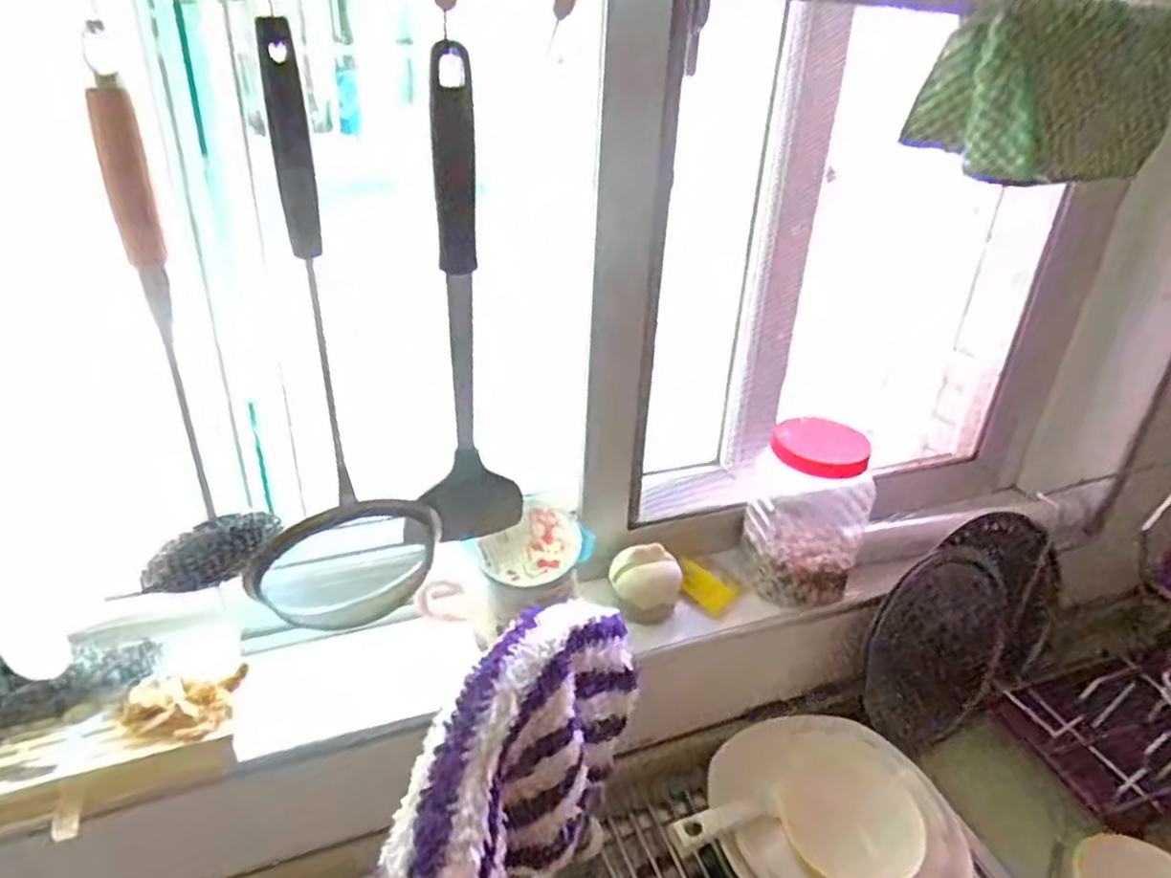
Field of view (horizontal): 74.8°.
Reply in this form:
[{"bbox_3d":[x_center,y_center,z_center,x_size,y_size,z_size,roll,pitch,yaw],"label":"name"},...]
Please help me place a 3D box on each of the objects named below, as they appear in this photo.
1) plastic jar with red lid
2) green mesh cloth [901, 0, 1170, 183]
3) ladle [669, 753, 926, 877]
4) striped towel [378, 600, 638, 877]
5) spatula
[{"bbox_3d":[0.210,0.072,0.731,0.109,0.159,0.086,13,31,17],"label":"plastic jar with red lid"},{"bbox_3d":[0.375,-0.274,0.601,0.235,0.120,0.109,-19,36,-34],"label":"green mesh cloth"},{"bbox_3d":[0.179,0.326,0.646,0.199,0.039,0.106,2,29,-3],"label":"ladle"},{"bbox_3d":[-0.024,0.164,0.411,0.052,0.130,0.203,18,32,24],"label":"striped towel"},{"bbox_3d":[-0.073,-0.068,0.496,0.060,0.325,0.021,-12,33,-26],"label":"spatula"}]

